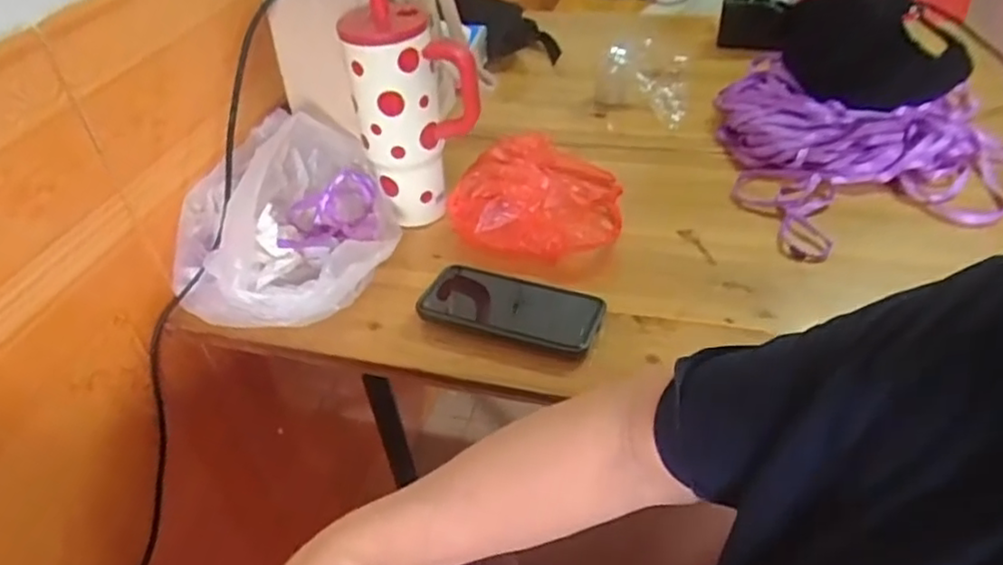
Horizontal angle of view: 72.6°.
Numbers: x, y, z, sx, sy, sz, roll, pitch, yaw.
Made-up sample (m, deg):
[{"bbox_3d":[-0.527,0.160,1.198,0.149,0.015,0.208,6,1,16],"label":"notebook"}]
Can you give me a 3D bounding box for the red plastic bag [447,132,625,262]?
[{"bbox_3d":[0.042,-0.100,0.740,0.174,0.055,0.191,7,42,13],"label":"red plastic bag"}]

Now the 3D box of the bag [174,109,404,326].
[{"bbox_3d":[-0.219,-0.073,0.691,0.213,0.099,0.281,-6,40,-1],"label":"bag"}]

